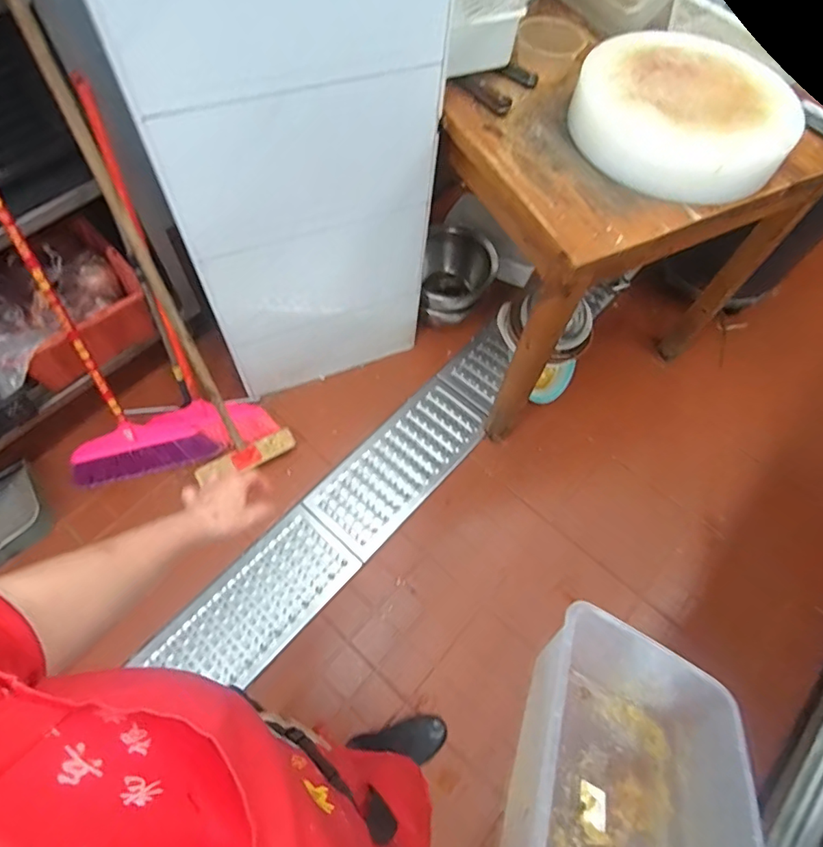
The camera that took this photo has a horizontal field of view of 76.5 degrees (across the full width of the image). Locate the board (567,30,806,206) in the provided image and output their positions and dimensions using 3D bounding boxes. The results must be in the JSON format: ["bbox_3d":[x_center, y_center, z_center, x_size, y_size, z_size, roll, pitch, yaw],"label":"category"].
[{"bbox_3d":[0.486,-0.555,0.930,0.357,0.100,0.356,2,62,-3],"label":"board"}]

